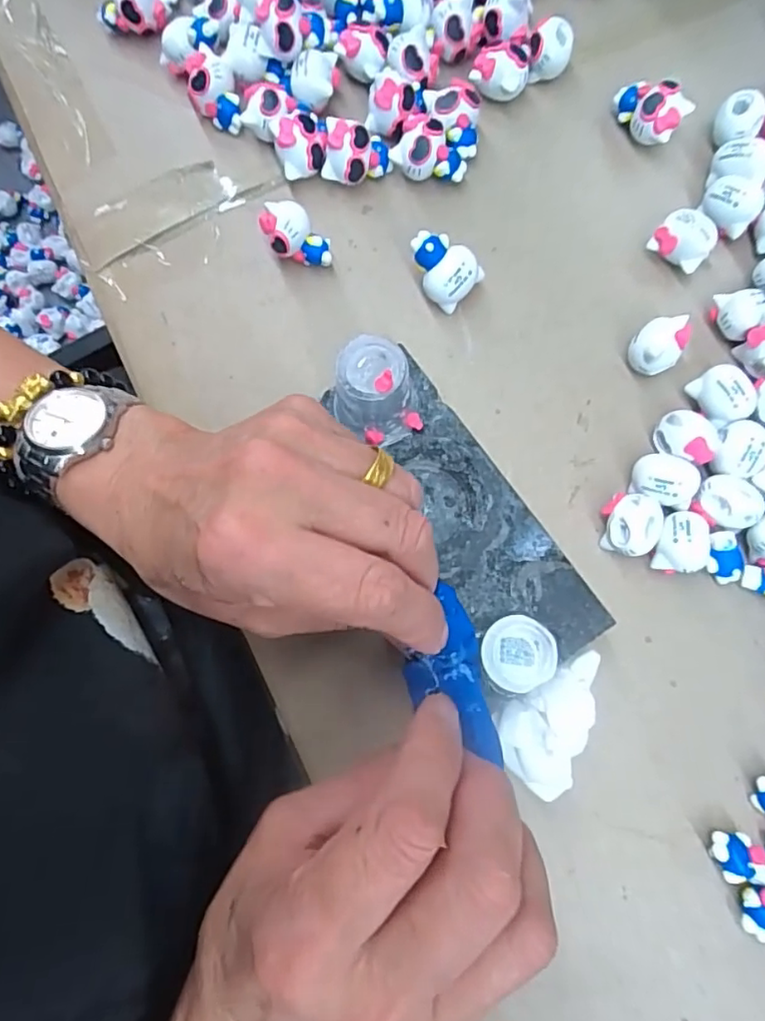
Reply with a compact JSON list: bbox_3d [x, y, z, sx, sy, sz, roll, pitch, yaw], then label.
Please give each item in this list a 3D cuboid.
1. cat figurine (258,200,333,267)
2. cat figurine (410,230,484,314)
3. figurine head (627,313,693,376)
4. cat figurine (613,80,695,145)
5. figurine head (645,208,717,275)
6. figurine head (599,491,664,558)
[{"bbox_3d":[-0.039,-0.127,0.269,0.030,0.026,0.018,-1,79,1],"label":"cat figurine"},{"bbox_3d":[0.028,-0.110,0.266,0.029,0.027,0.024,43,83,8],"label":"cat figurine"},{"bbox_3d":[0.123,-0.074,0.263,0.021,0.021,0.024,39,83,8],"label":"figurine head"},{"bbox_3d":[0.129,-0.195,0.285,0.034,0.025,0.021,32,82,7],"label":"cat figurine"},{"bbox_3d":[0.139,-0.124,0.271,0.025,0.021,0.016,33,82,7],"label":"figurine head"},{"bbox_3d":[0.105,0.007,0.249,0.021,0.018,0.026,-3,79,1],"label":"figurine head"}]

